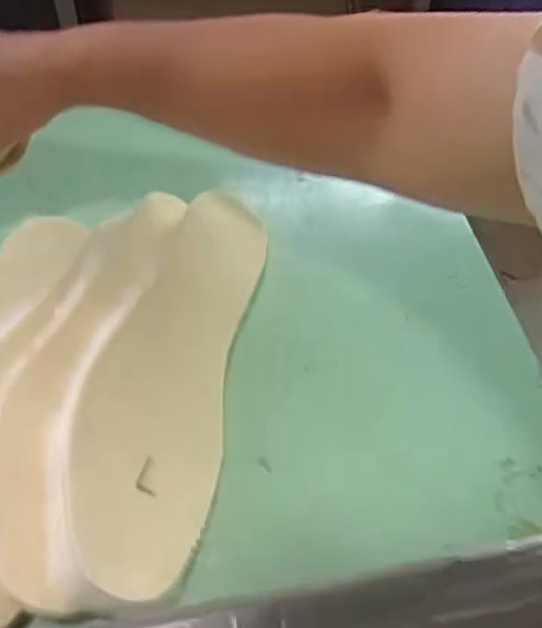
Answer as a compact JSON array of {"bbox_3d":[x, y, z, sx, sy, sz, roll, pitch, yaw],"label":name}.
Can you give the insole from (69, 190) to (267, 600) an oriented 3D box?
[{"bbox_3d":[-0.058,0.028,0.409,0.088,0.015,0.270,26,50,-24],"label":"insole"}]

